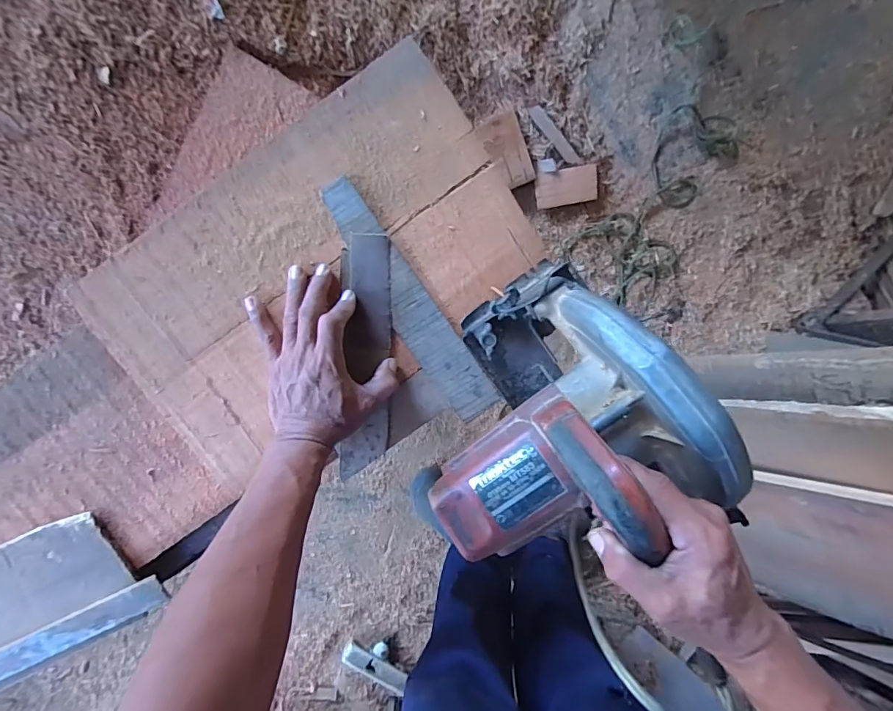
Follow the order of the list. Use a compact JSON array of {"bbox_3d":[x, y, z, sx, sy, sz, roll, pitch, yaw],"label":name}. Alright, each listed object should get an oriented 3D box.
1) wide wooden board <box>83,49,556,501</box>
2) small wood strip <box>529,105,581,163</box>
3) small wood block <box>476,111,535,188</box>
[{"bbox_3d":[-0.130,-0.078,0.433,0.401,0.017,0.238,-35,98,4],"label":"wide wooden board"},{"bbox_3d":[0.211,-0.428,0.871,0.025,0.004,0.134,-43,106,11],"label":"small wood strip"},{"bbox_3d":[0.118,-0.399,0.872,0.083,0.012,0.136,-23,98,2],"label":"small wood block"}]

